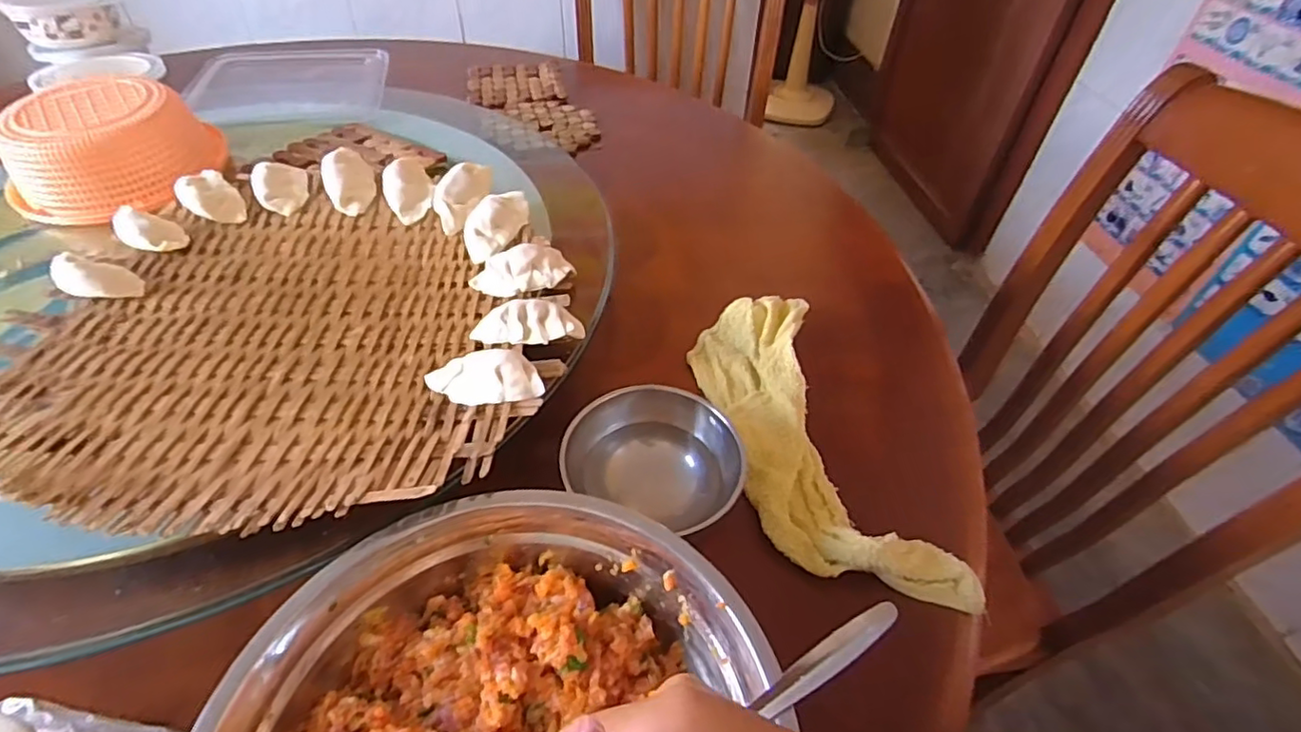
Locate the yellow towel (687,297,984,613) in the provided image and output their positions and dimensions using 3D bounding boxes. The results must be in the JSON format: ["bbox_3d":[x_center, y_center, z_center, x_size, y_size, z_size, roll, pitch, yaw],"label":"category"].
[{"bbox_3d":[0.111,0.050,0.441,0.109,0.030,0.264,-10,47,-13],"label":"yellow towel"}]

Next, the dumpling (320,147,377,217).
[{"bbox_3d":[-0.264,-0.163,0.537,0.040,0.028,0.063,-14,49,-17],"label":"dumpling"}]

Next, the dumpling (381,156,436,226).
[{"bbox_3d":[-0.210,-0.153,0.536,0.041,0.037,0.055,-19,50,-20],"label":"dumpling"}]

